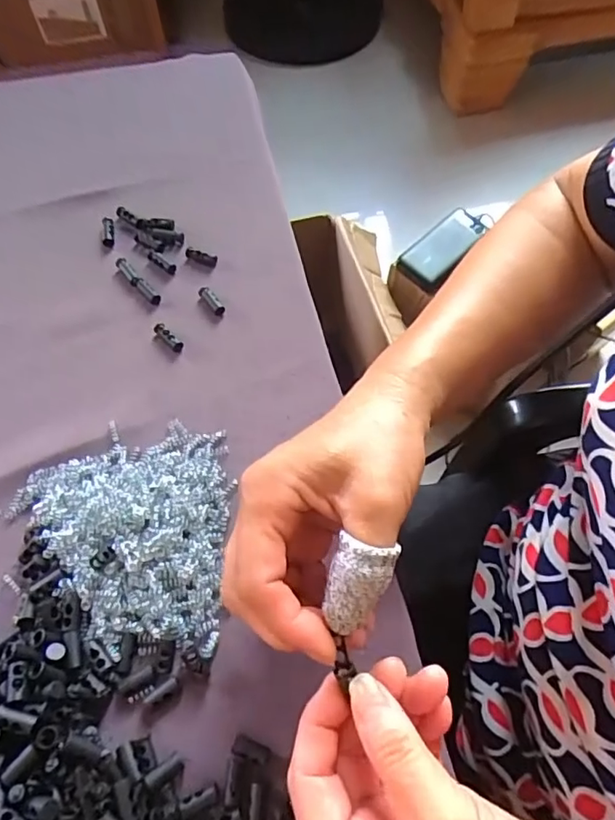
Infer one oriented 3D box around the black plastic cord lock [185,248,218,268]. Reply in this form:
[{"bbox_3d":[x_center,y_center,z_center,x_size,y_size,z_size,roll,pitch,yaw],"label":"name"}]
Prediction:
[{"bbox_3d":[-0.080,-0.115,0.418,0.026,0.004,0.009,20,64,10],"label":"black plastic cord lock"}]

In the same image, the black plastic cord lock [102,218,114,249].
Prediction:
[{"bbox_3d":[-0.156,-0.140,0.433,0.010,0.008,0.029,-10,62,-6],"label":"black plastic cord lock"}]

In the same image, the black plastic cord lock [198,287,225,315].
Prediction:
[{"bbox_3d":[-0.070,-0.081,0.402,0.009,0.008,0.028,-34,66,-13],"label":"black plastic cord lock"}]

